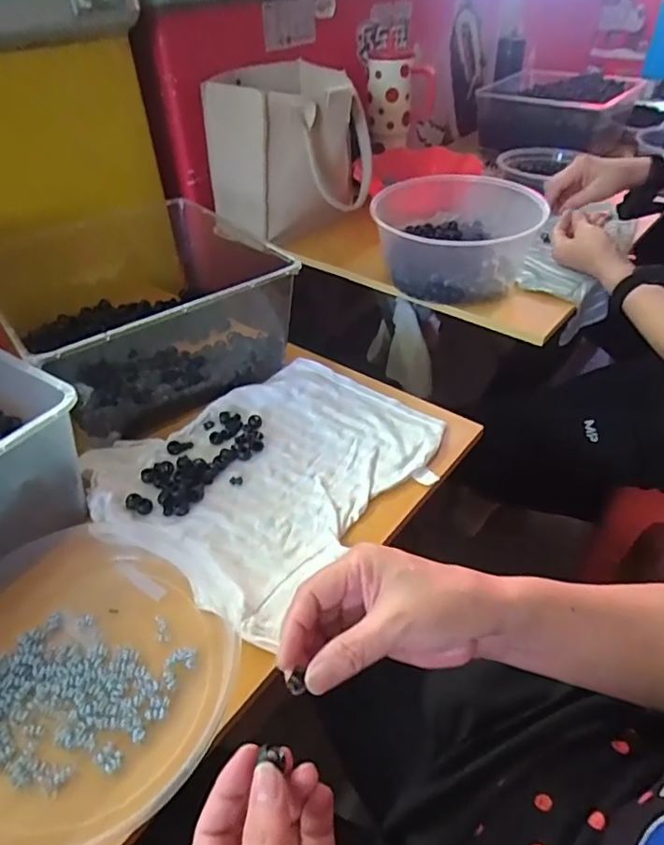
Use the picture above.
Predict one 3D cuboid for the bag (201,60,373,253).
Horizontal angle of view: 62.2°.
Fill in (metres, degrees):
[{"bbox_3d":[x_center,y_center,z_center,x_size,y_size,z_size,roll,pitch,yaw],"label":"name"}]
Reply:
[{"bbox_3d":[-0.065,-0.428,0.860,0.242,0.189,0.190,-1,41,1],"label":"bag"}]

